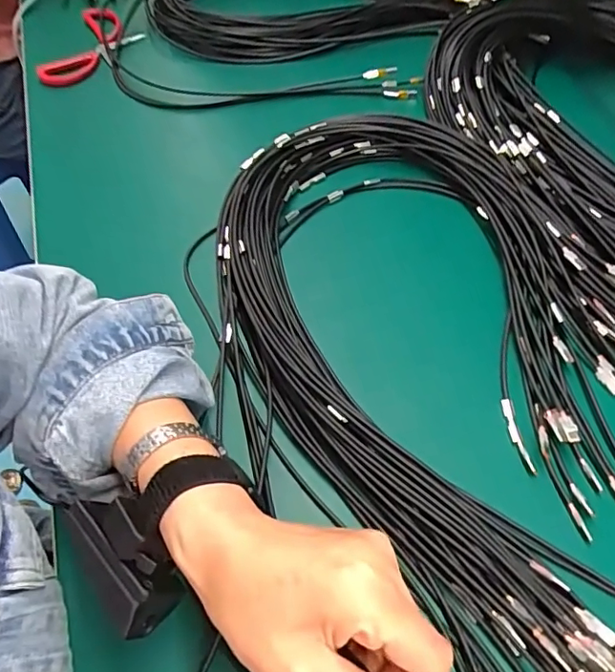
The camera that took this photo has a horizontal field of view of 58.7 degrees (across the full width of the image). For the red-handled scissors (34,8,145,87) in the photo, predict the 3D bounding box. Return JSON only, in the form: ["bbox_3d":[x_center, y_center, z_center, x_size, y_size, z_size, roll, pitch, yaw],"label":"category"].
[{"bbox_3d":[-0.261,-0.359,0.673,0.079,0.014,0.153,10,58,6],"label":"red-handled scissors"}]

